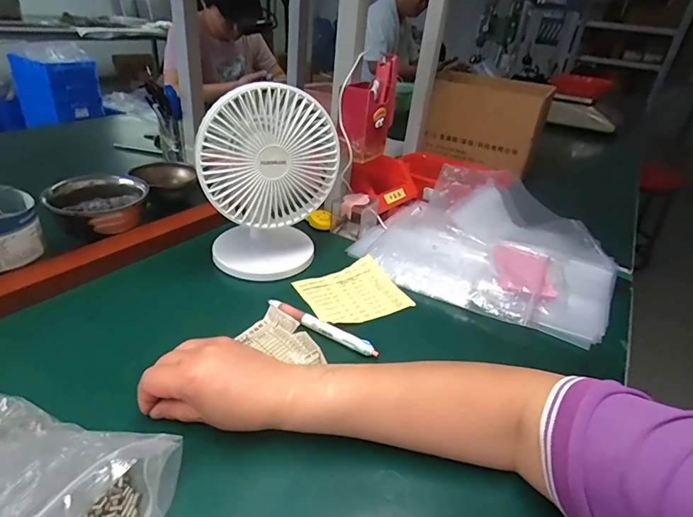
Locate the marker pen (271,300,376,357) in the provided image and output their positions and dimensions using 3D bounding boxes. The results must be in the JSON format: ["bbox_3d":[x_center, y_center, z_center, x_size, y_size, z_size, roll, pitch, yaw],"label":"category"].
[{"bbox_3d":[-0.029,0.076,0.473,0.139,0.015,0.012,21,34,23],"label":"marker pen"}]

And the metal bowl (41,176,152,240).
[{"bbox_3d":[-0.339,-0.074,0.586,0.110,0.054,0.110,5,31,-3],"label":"metal bowl"}]

